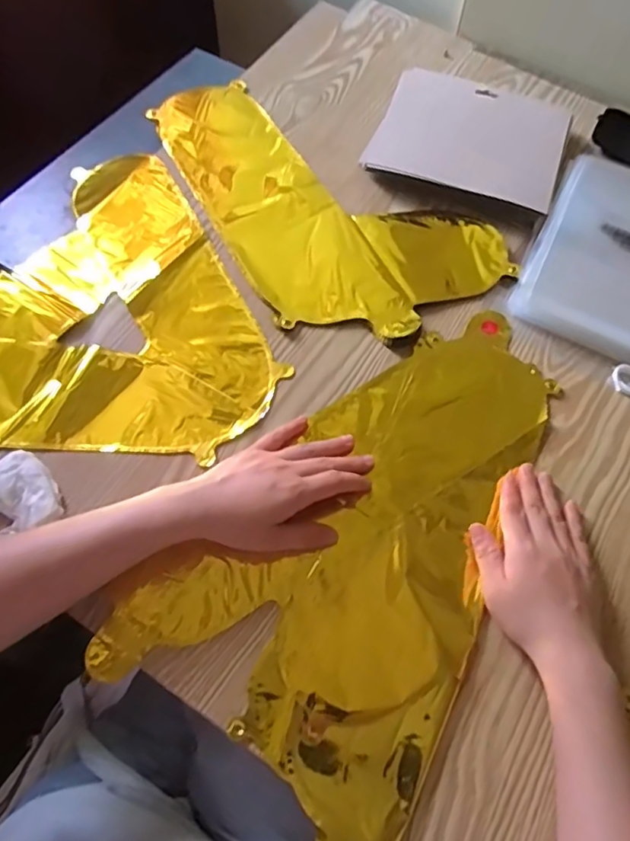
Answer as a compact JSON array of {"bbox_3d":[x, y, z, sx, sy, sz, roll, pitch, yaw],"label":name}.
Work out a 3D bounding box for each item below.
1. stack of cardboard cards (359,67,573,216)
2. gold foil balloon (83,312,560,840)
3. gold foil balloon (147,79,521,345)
[{"bbox_3d":[0.170,-0.306,0.617,0.195,0.027,0.139,20,65,8],"label":"stack of cardboard cards"},{"bbox_3d":[0.049,0.072,0.454,0.232,0.014,0.412,31,67,13],"label":"gold foil balloon"},{"bbox_3d":[0.000,-0.244,0.594,0.230,0.009,0.389,-29,68,-15],"label":"gold foil balloon"}]

